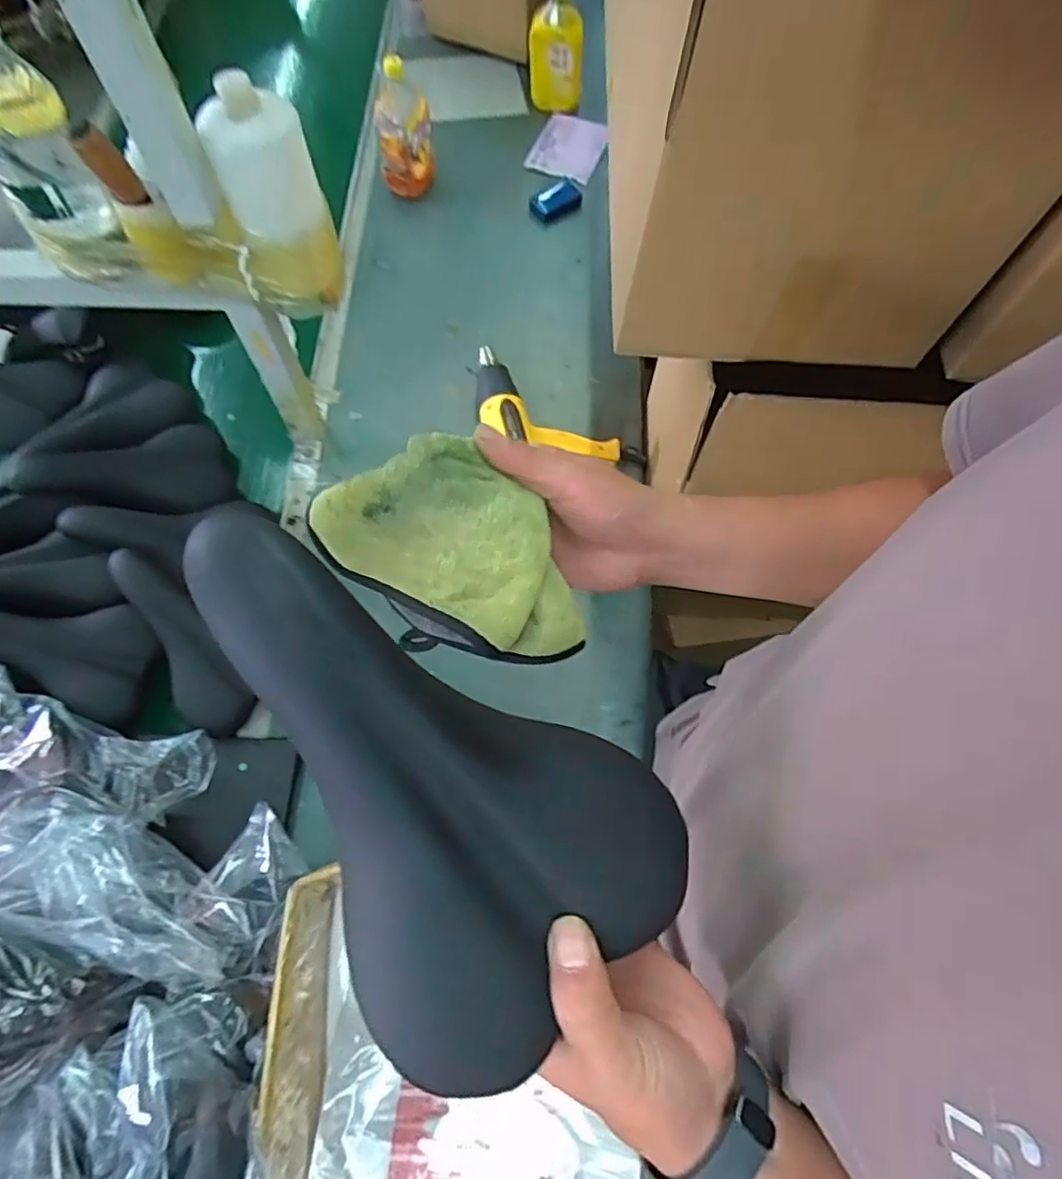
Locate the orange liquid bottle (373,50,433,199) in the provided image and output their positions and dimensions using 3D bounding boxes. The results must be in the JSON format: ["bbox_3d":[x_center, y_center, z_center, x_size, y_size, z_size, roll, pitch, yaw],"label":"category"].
[{"bbox_3d":[-0.244,-0.877,1.223,0.104,0.209,0.122,-7,68,-5],"label":"orange liquid bottle"}]

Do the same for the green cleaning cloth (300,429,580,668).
[{"bbox_3d":[-0.048,-0.022,0.380,0.103,0.077,0.169,-39,74,-16],"label":"green cleaning cloth"}]

